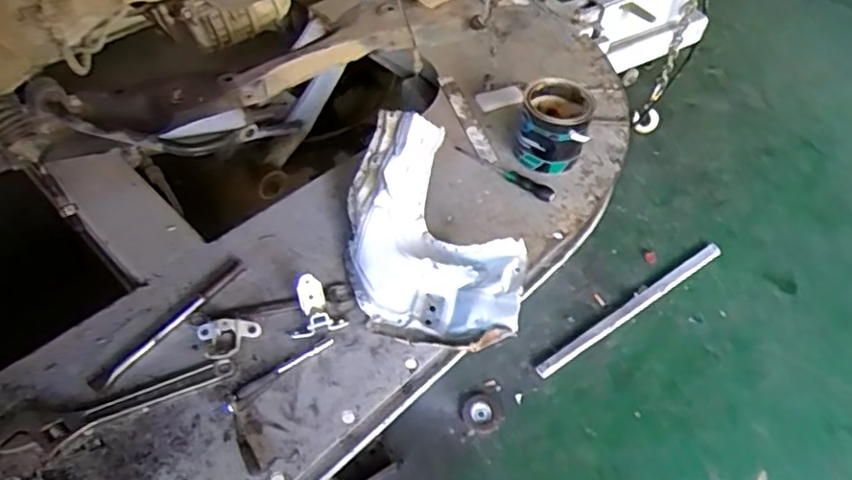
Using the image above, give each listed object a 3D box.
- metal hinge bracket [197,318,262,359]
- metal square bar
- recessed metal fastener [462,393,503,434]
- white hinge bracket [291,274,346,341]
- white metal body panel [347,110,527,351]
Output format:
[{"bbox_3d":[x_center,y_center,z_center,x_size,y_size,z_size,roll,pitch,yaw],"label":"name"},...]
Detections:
[{"bbox_3d":[-0.353,0.172,1.100,0.108,0.027,0.073,-9,51,-11],"label":"metal hinge bracket"},{"bbox_3d":[0.611,0.196,1.810,0.740,0.026,0.046,-28,56,-21],"label":"metal square bar"},{"bbox_3d":[0.147,0.448,1.601,0.099,0.010,0.111,36,59,26],"label":"recessed metal fastener"},{"bbox_3d":[-0.212,0.122,1.141,0.099,0.048,0.105,-17,53,-16],"label":"white hinge bracket"},{"bbox_3d":[-0.020,-0.011,1.231,0.311,0.093,0.542,-28,64,-2],"label":"white metal body panel"}]

